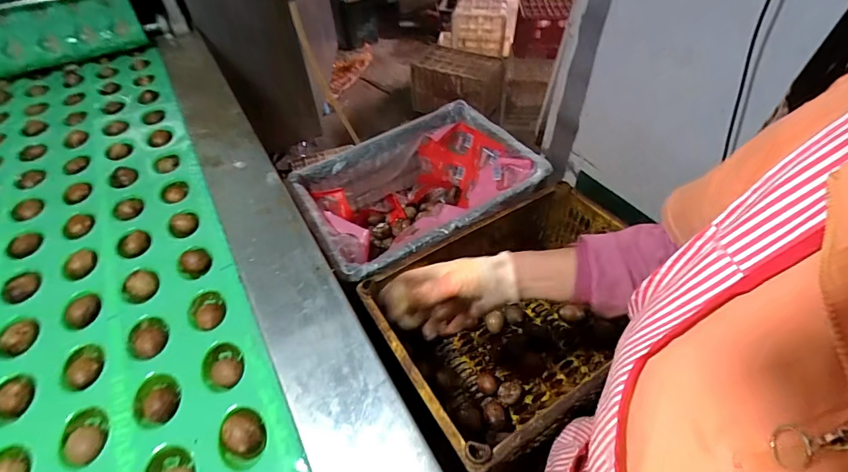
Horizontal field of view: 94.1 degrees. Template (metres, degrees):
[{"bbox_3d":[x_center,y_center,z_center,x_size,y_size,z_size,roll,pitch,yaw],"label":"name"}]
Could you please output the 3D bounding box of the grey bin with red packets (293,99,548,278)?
[{"bbox_3d":[-0.015,-0.061,0.852,0.448,0.222,0.315,-26,52,-19],"label":"grey bin with red packets"}]

